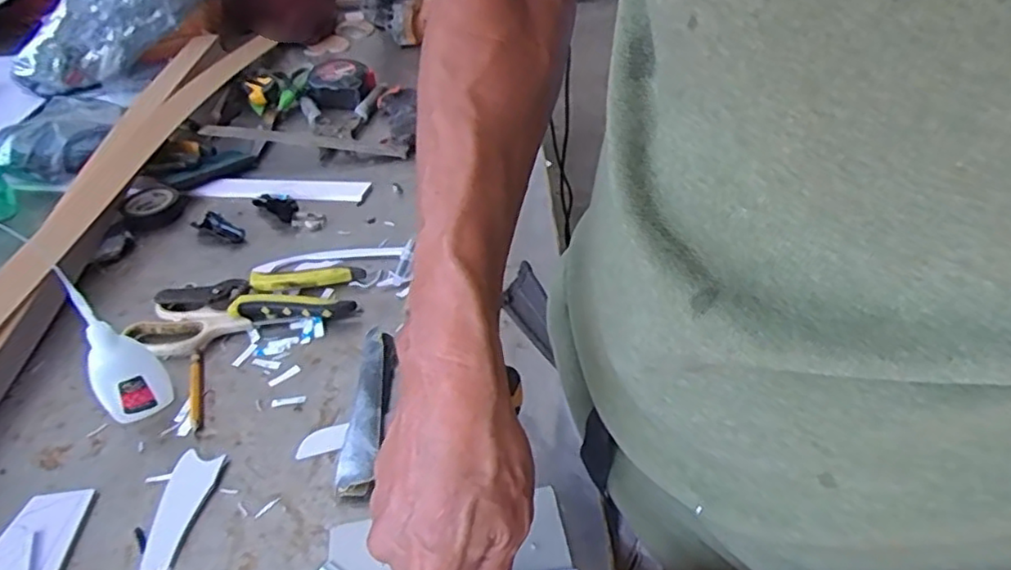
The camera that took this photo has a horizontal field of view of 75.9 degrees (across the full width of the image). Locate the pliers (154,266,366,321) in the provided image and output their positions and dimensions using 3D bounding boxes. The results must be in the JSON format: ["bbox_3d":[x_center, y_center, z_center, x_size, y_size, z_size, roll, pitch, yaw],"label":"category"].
[{"bbox_3d":[-0.212,0.003,0.564,0.171,0.020,0.077,-1,41,1],"label":"pliers"}]

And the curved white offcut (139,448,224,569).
[{"bbox_3d":[-0.208,0.142,0.410,0.031,0.006,0.079,2,41,6],"label":"curved white offcut"}]

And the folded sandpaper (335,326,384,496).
[{"bbox_3d":[-0.097,0.086,0.456,0.023,0.018,0.134,-2,41,1],"label":"folded sandpaper"}]

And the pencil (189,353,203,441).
[{"bbox_3d":[-0.233,0.080,0.486,0.009,0.005,0.084,-17,42,-13],"label":"pencil"}]

